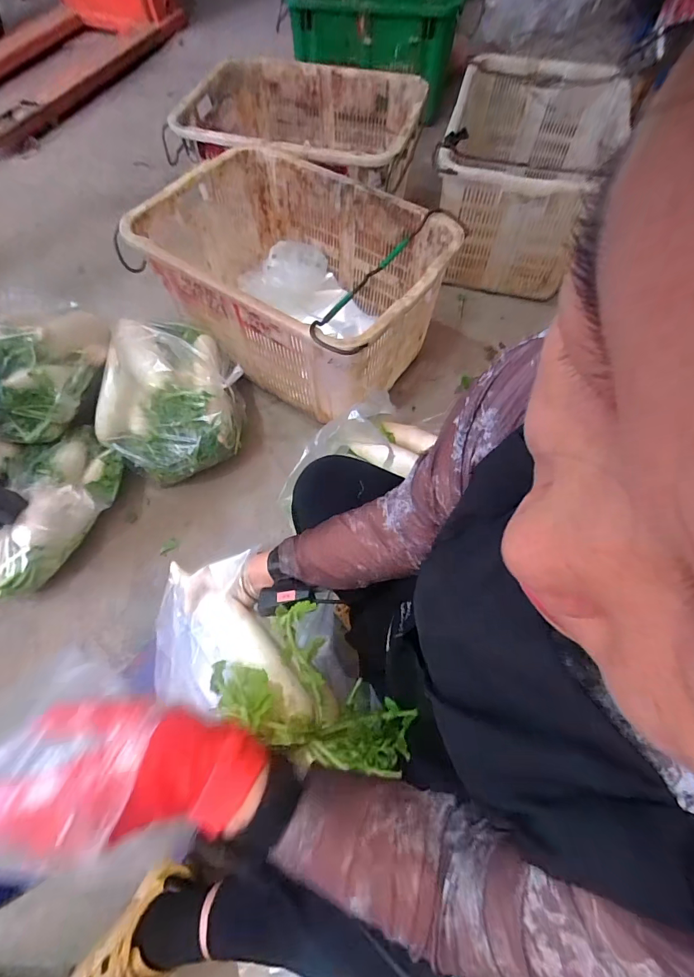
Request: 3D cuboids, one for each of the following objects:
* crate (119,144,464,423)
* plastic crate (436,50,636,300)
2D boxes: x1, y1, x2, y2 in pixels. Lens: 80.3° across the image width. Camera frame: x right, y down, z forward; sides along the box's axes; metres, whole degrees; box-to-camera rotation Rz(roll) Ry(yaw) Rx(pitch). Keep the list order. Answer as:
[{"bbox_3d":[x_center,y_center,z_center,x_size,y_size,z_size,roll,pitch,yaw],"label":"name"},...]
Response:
[{"bbox_3d":[-0.119,-0.514,1.075,0.677,0.341,0.477,32,69,17],"label":"crate"},{"bbox_3d":[0.521,-0.938,1.276,0.472,0.383,0.631,22,66,13],"label":"plastic crate"}]

